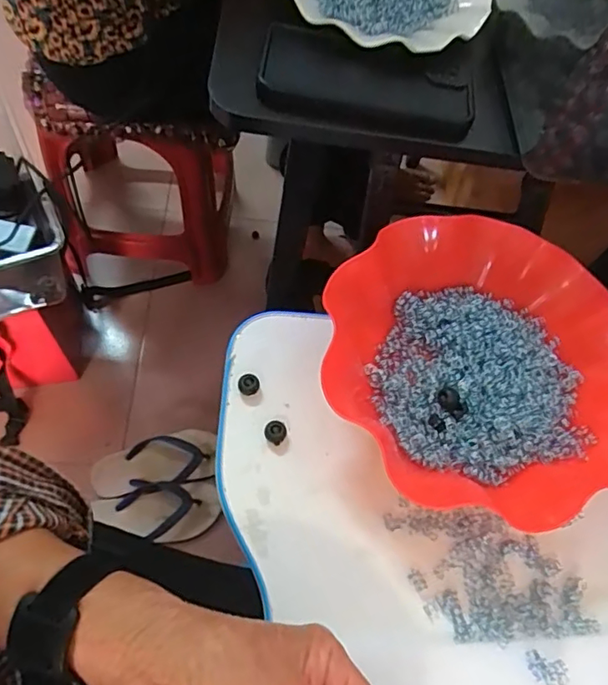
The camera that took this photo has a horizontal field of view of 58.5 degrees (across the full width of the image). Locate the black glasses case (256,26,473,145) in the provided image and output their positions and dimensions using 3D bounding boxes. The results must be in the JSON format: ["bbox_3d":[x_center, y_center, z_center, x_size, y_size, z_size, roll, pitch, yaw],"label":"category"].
[{"bbox_3d":[0.048,-0.193,0.410,0.161,0.029,0.063,15,62,0],"label":"black glasses case"}]

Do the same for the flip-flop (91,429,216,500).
[{"bbox_3d":[-0.269,0.221,0.986,0.215,0.038,0.099,-14,66,-15],"label":"flip-flop"}]

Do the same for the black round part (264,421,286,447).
[{"bbox_3d":[-0.020,0.064,0.387,0.015,0.011,0.014,3,63,-7],"label":"black round part"}]

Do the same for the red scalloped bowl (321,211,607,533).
[{"bbox_3d":[0.131,0.012,0.395,0.205,0.053,0.218,3,63,-7],"label":"red scalloped bowl"}]

